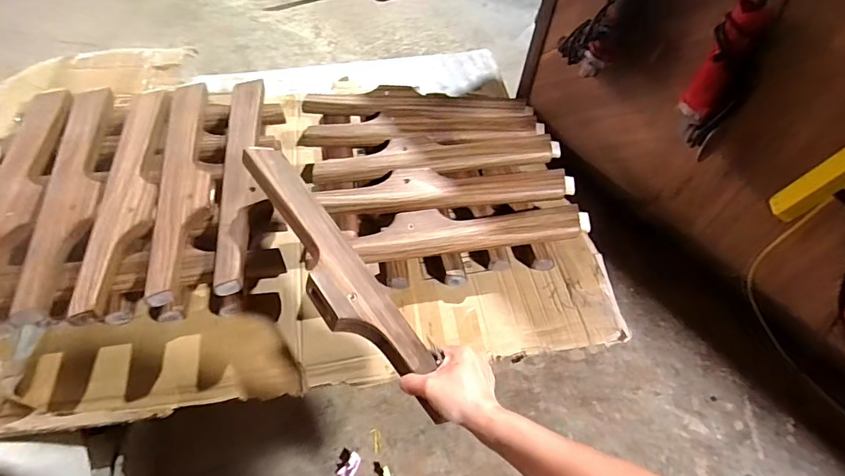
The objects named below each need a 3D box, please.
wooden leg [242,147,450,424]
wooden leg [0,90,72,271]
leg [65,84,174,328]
[{"bbox_3d":[-0.146,0.027,0.681,0.094,0.033,0.526,-27,59,-24],"label":"wooden leg"},{"bbox_3d":[-0.757,-0.096,0.846,0.106,0.036,0.556,-11,54,-13],"label":"wooden leg"},{"bbox_3d":[-0.551,-0.093,0.865,0.098,0.040,0.554,-7,53,-10],"label":"leg"}]

